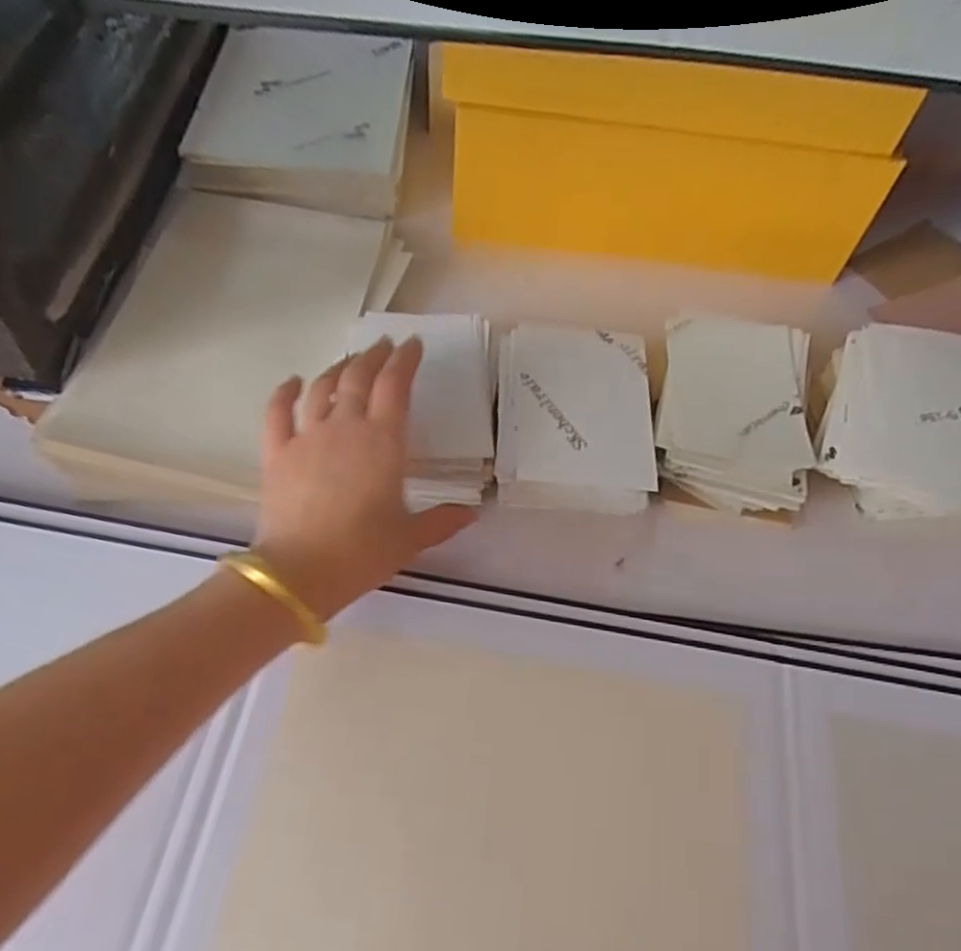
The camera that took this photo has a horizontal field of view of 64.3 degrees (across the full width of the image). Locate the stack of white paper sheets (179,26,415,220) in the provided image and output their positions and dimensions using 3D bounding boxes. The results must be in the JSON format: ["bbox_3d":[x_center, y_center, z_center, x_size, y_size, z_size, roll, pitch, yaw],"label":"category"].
[{"bbox_3d":[-0.143,-0.301,0.631,0.166,0.033,0.197,4,57,-2],"label":"stack of white paper sheets"}]

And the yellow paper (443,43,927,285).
[{"bbox_3d":[0.126,-0.220,0.544,0.316,0.130,0.049,9,57,1],"label":"yellow paper"}]

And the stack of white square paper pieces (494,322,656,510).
[{"bbox_3d":[0.056,-0.035,0.477,0.091,0.039,0.123,4,57,-2],"label":"stack of white square paper pieces"}]

